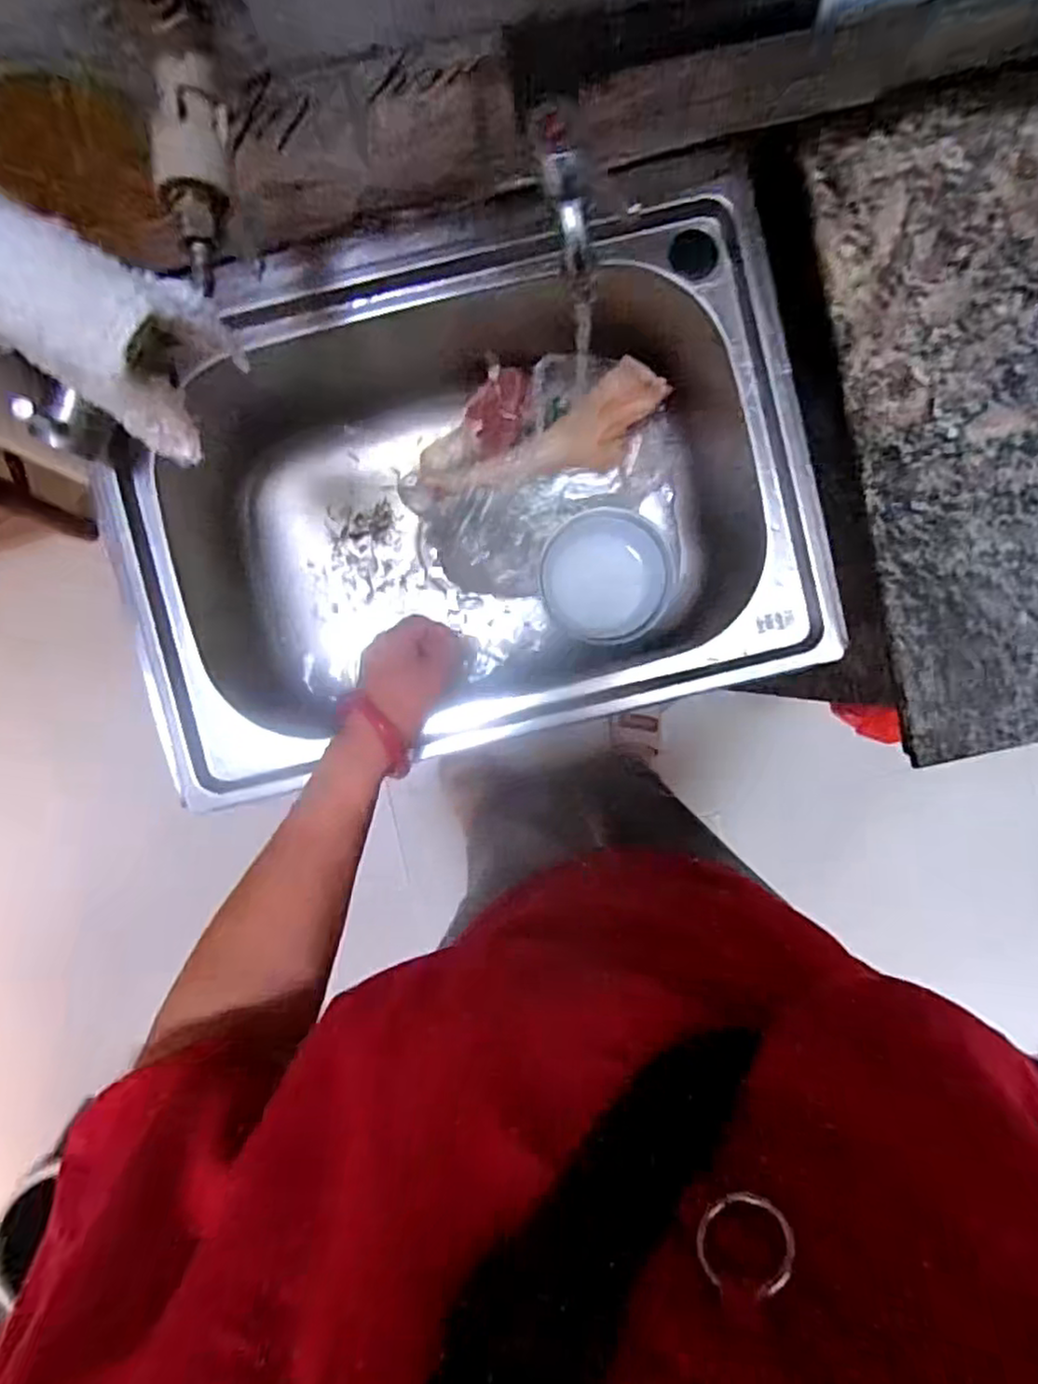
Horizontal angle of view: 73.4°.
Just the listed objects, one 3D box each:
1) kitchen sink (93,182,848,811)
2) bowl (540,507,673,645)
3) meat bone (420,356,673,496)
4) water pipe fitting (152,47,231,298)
[{"bbox_3d":[-0.047,-0.148,0.623,0.533,0.188,0.354,-13,93,-2],"label":"kitchen sink"},{"bbox_3d":[0.083,-0.110,0.672,0.116,0.056,0.127,0,92,-2],"label":"bowl"},{"bbox_3d":[0.016,-0.259,0.672,0.230,0.070,0.104,-11,93,-2],"label":"meat bone"},{"bbox_3d":[-0.158,-0.252,0.338,0.029,0.024,0.106,-1,92,-2],"label":"water pipe fitting"}]

